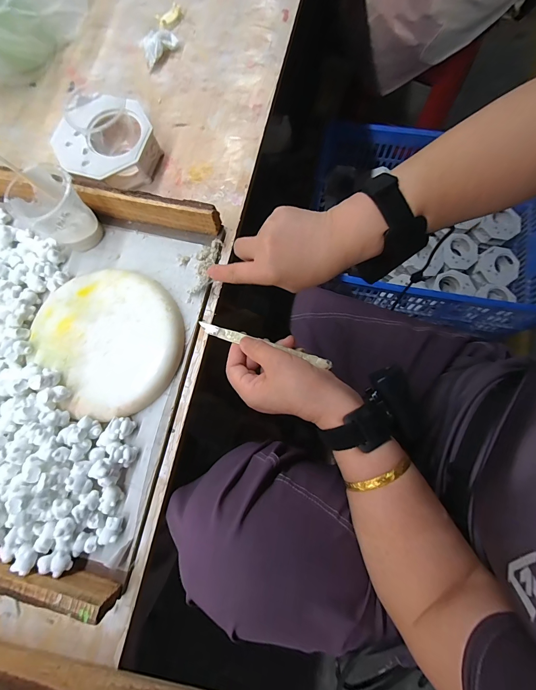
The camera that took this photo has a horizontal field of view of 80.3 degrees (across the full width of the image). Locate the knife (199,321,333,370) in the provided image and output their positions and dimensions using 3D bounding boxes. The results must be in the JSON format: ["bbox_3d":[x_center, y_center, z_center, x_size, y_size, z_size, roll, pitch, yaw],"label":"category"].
[{"bbox_3d":[-0.006,0.000,0.337,0.147,0.004,0.012,17,79,10],"label":"knife"}]

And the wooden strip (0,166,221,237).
[{"bbox_3d":[-0.341,-0.198,0.389,0.583,0.058,0.019,12,78,4],"label":"wooden strip"}]

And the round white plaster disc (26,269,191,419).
[{"bbox_3d":[-0.168,-0.009,0.341,0.146,0.018,0.159,0,78,2],"label":"round white plaster disc"}]

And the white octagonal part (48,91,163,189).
[{"bbox_3d":[-0.199,-0.248,0.396,0.116,0.045,0.112,17,79,5],"label":"white octagonal part"}]

